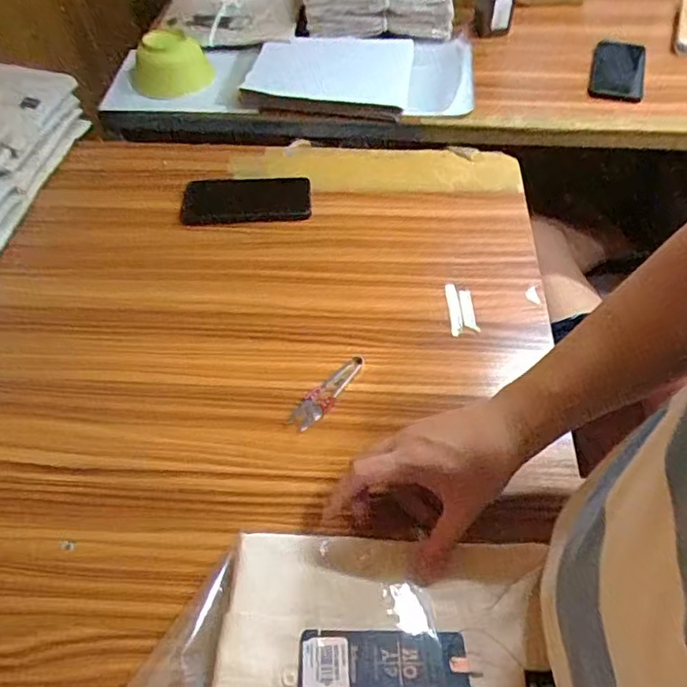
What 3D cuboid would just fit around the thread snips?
[{"bbox_3d":[-0.014,0.047,0.584,0.029,0.006,0.101,35,60,24],"label":"thread snips"}]

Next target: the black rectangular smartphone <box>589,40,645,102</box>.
[{"bbox_3d":[0.467,-0.469,0.994,0.083,0.015,0.184,13,53,11],"label":"black rectangular smartphone"}]

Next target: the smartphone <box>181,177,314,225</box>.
[{"bbox_3d":[-0.129,-0.192,0.777,0.166,0.012,0.086,-3,52,-2],"label":"smartphone"}]

